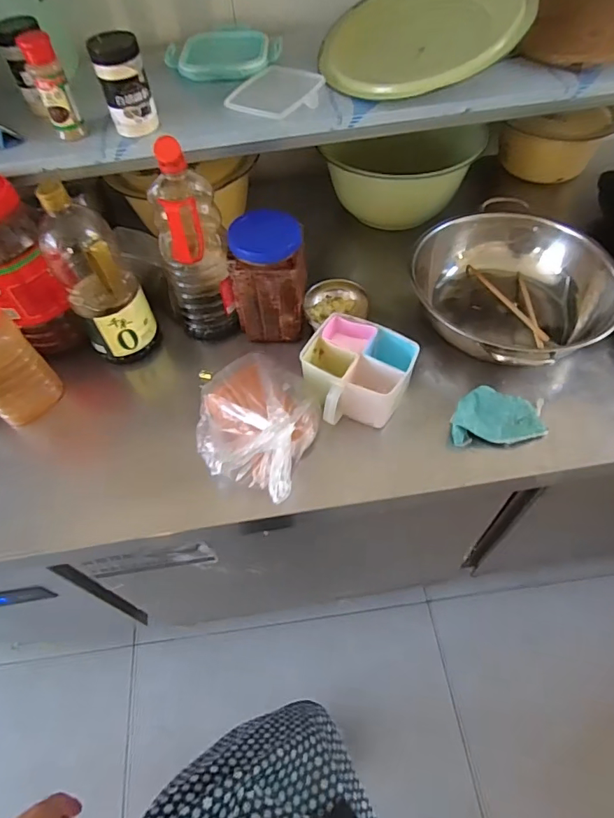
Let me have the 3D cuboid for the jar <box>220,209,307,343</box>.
[{"bbox_3d":[-0.063,-0.203,0.744,0.119,0.174,0.098,0,57,4],"label":"jar"}]

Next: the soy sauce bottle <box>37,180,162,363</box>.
[{"bbox_3d":[-0.315,-0.195,0.711,0.107,0.269,0.108,-30,60,-15],"label":"soy sauce bottle"}]

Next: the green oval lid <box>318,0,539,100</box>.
[{"bbox_3d":[0.171,-0.583,0.726,0.298,0.028,0.232,-16,73,11],"label":"green oval lid"}]

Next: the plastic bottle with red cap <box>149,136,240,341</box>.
[{"bbox_3d":[-0.168,-0.232,0.710,0.097,0.287,0.073,-11,57,-3],"label":"plastic bottle with red cap"}]

